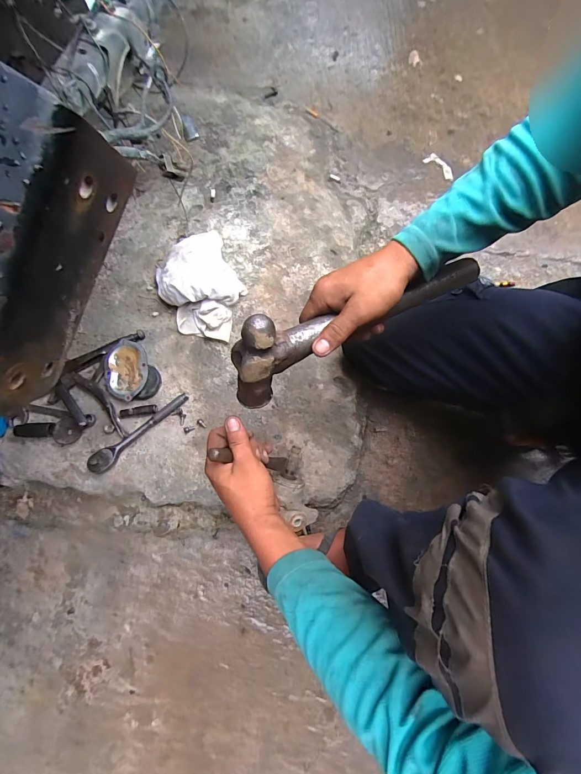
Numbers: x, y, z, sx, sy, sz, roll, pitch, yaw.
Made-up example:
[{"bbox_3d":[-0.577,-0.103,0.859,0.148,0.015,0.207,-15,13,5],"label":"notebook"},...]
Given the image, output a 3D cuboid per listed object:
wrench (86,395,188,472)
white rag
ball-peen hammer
[{"bbox_3d":[-0.259,0.077,0.591,0.190,0.029,0.032,-39,78,-11],"label":"wrench"},{"bbox_3d":[-0.172,-0.200,0.658,0.154,0.063,0.225,-25,76,-8],"label":"white rag"},{"bbox_3d":[0.084,-0.079,0.387,0.319,0.099,0.051,-26,77,-17],"label":"ball-peen hammer"}]

